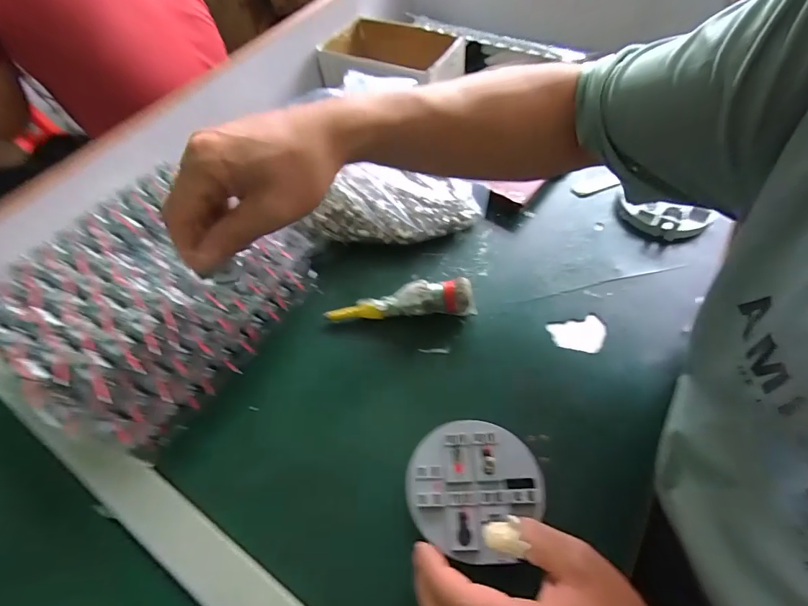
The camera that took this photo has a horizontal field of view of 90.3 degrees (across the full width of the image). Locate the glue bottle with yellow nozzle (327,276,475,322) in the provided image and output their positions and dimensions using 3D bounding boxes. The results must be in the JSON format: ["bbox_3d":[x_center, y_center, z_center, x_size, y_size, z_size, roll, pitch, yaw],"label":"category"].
[{"bbox_3d":[-0.003,-0.003,0.418,0.150,0.034,0.030,-3,56,5],"label":"glue bottle with yellow nozzle"}]

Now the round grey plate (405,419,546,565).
[{"bbox_3d":[0.053,0.141,0.316,0.100,0.011,0.095,-2,56,3],"label":"round grey plate"}]

